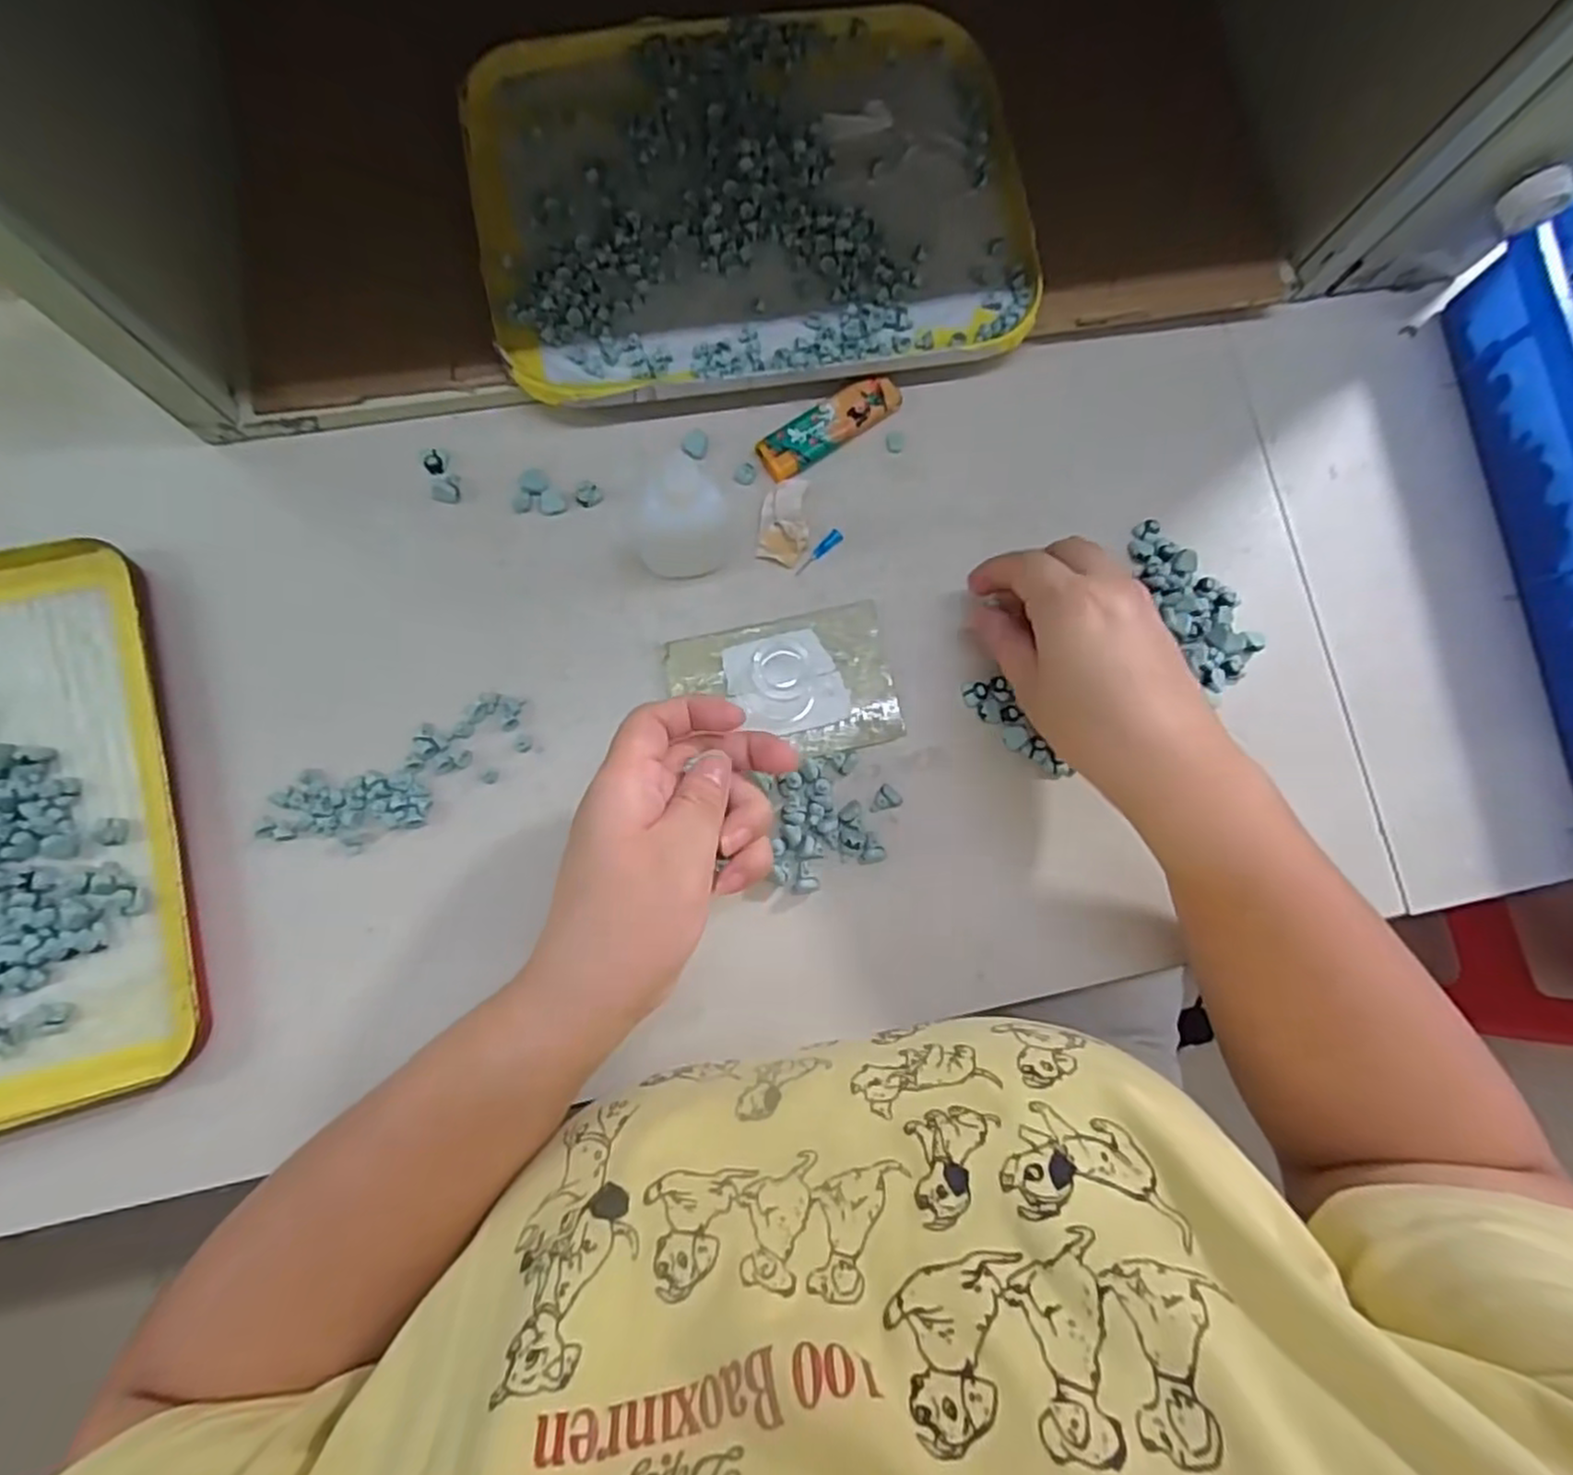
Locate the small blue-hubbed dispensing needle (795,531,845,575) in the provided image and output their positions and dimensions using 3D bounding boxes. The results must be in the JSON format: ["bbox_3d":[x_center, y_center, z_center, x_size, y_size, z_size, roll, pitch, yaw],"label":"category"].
[{"bbox_3d":[0.016,-0.092,0.363,0.031,0.004,0.006,-42,89,-9],"label":"small blue-hubbed dispensing needle"}]

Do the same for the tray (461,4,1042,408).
[{"bbox_3d":[-0.017,-0.277,0.373,0.268,0.016,0.210,-11,84,-7],"label":"tray"}]

